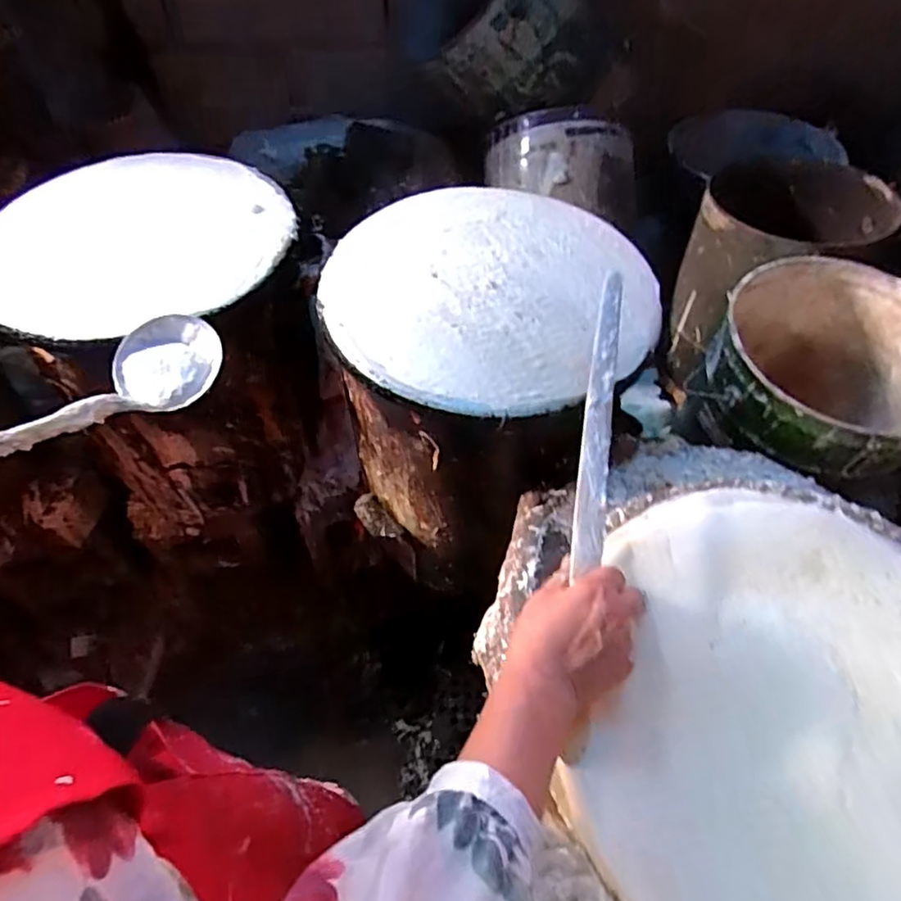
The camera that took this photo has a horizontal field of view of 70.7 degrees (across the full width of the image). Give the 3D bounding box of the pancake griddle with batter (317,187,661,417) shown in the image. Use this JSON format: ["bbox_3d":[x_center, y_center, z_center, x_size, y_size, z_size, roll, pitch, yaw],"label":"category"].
[{"bbox_3d":[0.046,-0.196,0.730,0.366,0.042,0.377,15,56,6],"label":"pancake griddle with batter"}]

